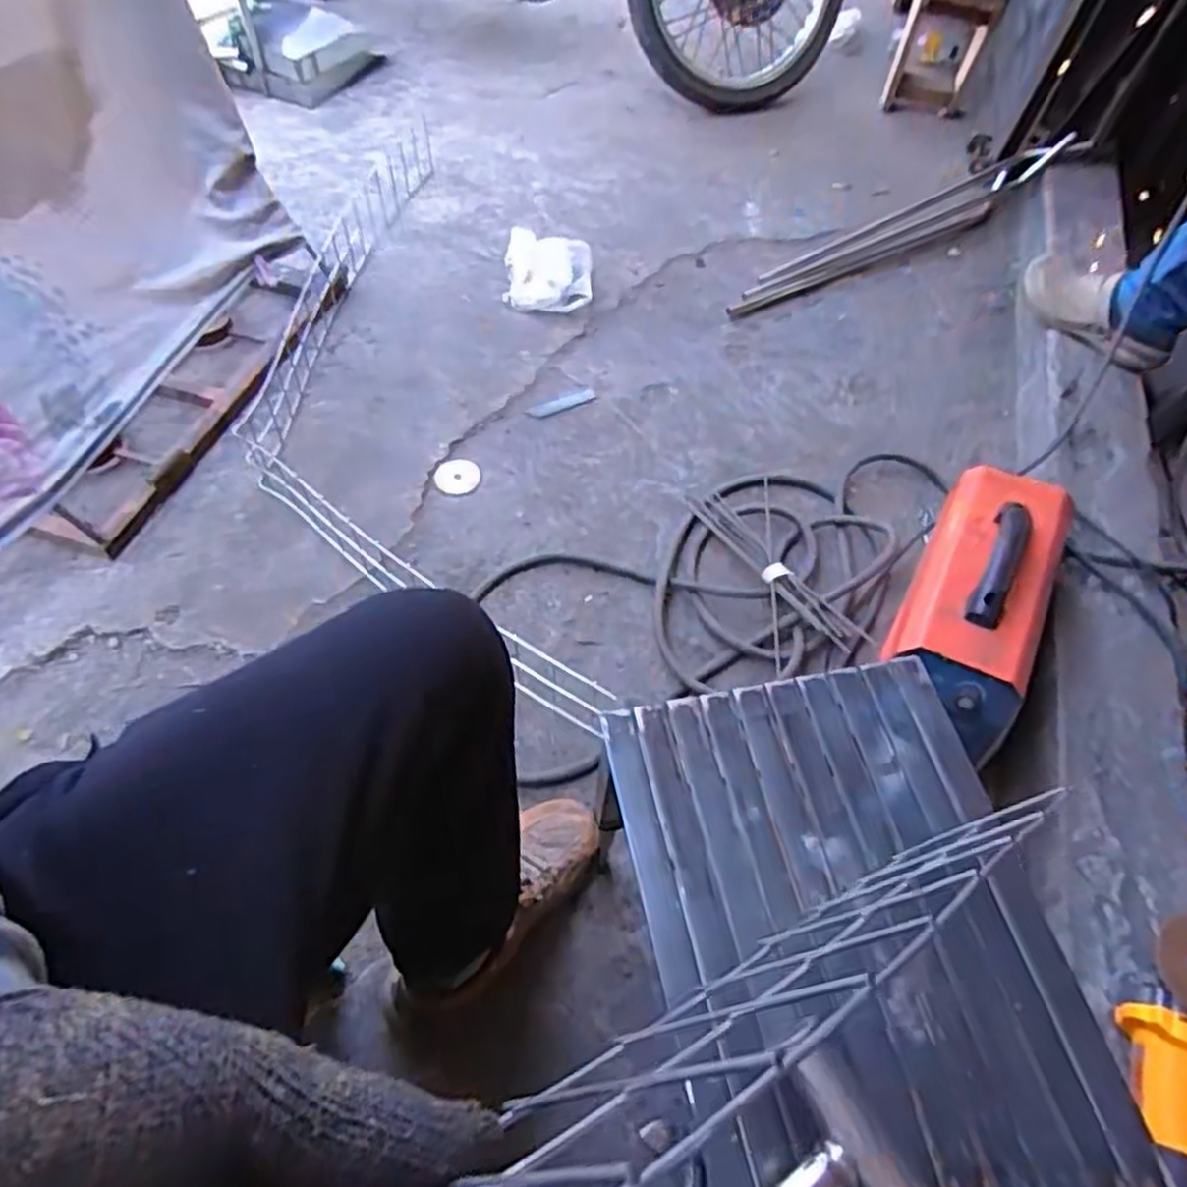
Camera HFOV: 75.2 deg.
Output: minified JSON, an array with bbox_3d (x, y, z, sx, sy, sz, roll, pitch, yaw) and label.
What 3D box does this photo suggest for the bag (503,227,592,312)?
[{"bbox_3d":[-0.086,-0.619,1.459,0.158,0.049,0.220,0,56,-3],"label":"bag"}]

